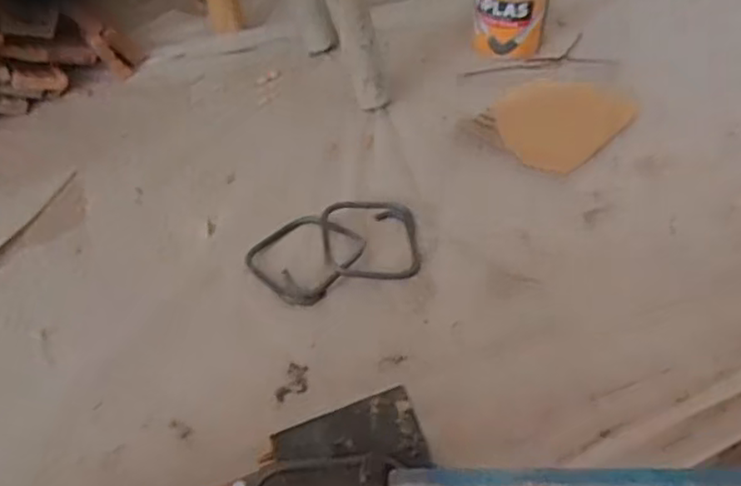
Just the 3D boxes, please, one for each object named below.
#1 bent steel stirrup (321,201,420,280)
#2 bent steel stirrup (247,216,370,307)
[{"bbox_3d":[-0.001,-0.005,0.659,0.093,0.009,0.099,-5,49,-2],"label":"bent steel stirrup"},{"bbox_3d":[-0.063,0.010,0.657,0.093,0.010,0.102,31,57,26],"label":"bent steel stirrup"}]

